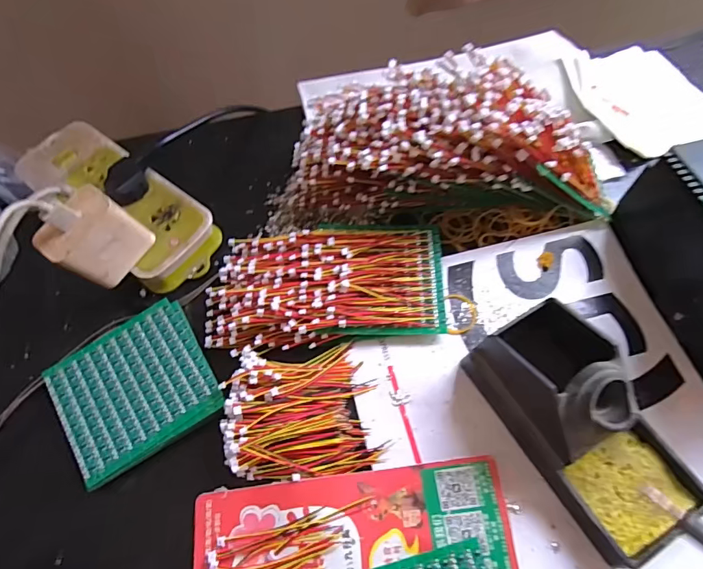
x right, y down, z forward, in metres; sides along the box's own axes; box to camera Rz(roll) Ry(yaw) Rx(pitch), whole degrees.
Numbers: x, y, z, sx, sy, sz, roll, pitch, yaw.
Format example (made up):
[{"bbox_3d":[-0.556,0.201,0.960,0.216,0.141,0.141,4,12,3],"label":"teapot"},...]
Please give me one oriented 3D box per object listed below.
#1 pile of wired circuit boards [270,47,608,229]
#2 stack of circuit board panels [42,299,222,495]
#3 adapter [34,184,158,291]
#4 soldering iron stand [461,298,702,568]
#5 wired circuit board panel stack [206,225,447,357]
[{"bbox_3d":[0.070,-0.113,0.353,0.284,0.101,0.095,-3,64,0],"label":"pile of wired circuit boards"},{"bbox_3d":[-0.152,0.072,0.316,0.099,0.010,0.094,-31,68,-13],"label":"stack of circuit board panels"},{"bbox_3d":[-0.179,-0.031,0.314,0.030,0.060,0.056,27,68,14],"label":"adapter"},{"bbox_3d":[0.146,0.083,0.272,0.070,0.075,0.143,-31,67,-13],"label":"soldering iron stand"},{"bbox_3d":[-0.021,-0.003,0.344,0.183,0.026,0.095,-6,64,-2],"label":"wired circuit board panel stack"}]

